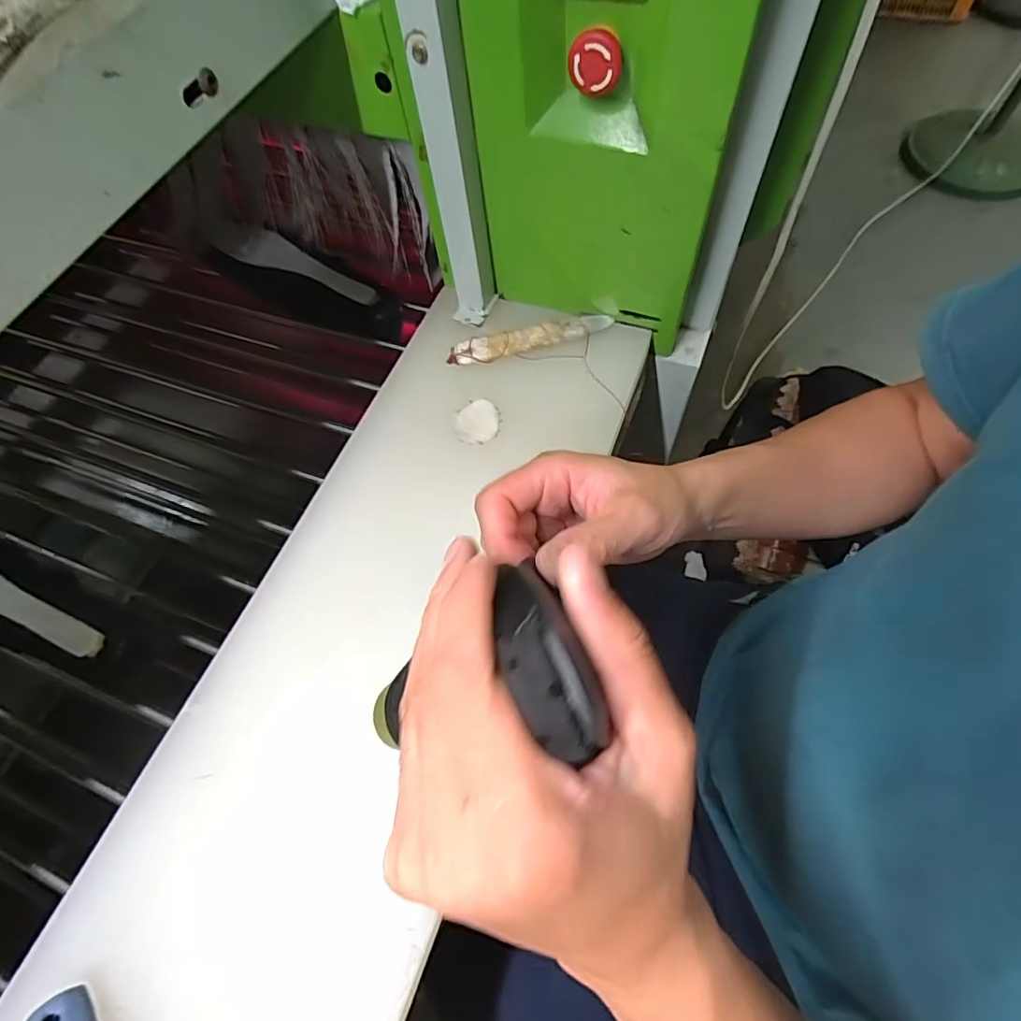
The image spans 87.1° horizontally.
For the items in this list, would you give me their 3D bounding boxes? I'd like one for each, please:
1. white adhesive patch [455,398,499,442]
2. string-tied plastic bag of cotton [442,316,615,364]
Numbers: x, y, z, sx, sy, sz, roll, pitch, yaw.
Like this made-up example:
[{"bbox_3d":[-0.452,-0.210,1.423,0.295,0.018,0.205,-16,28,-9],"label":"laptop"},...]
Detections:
[{"bbox_3d":[-0.032,-0.086,0.511,0.041,0.004,0.049,0,63,3],"label":"white adhesive patch"},{"bbox_3d":[0.020,-0.173,0.545,0.167,0.017,0.031,-9,63,-1],"label":"string-tied plastic bag of cotton"}]

